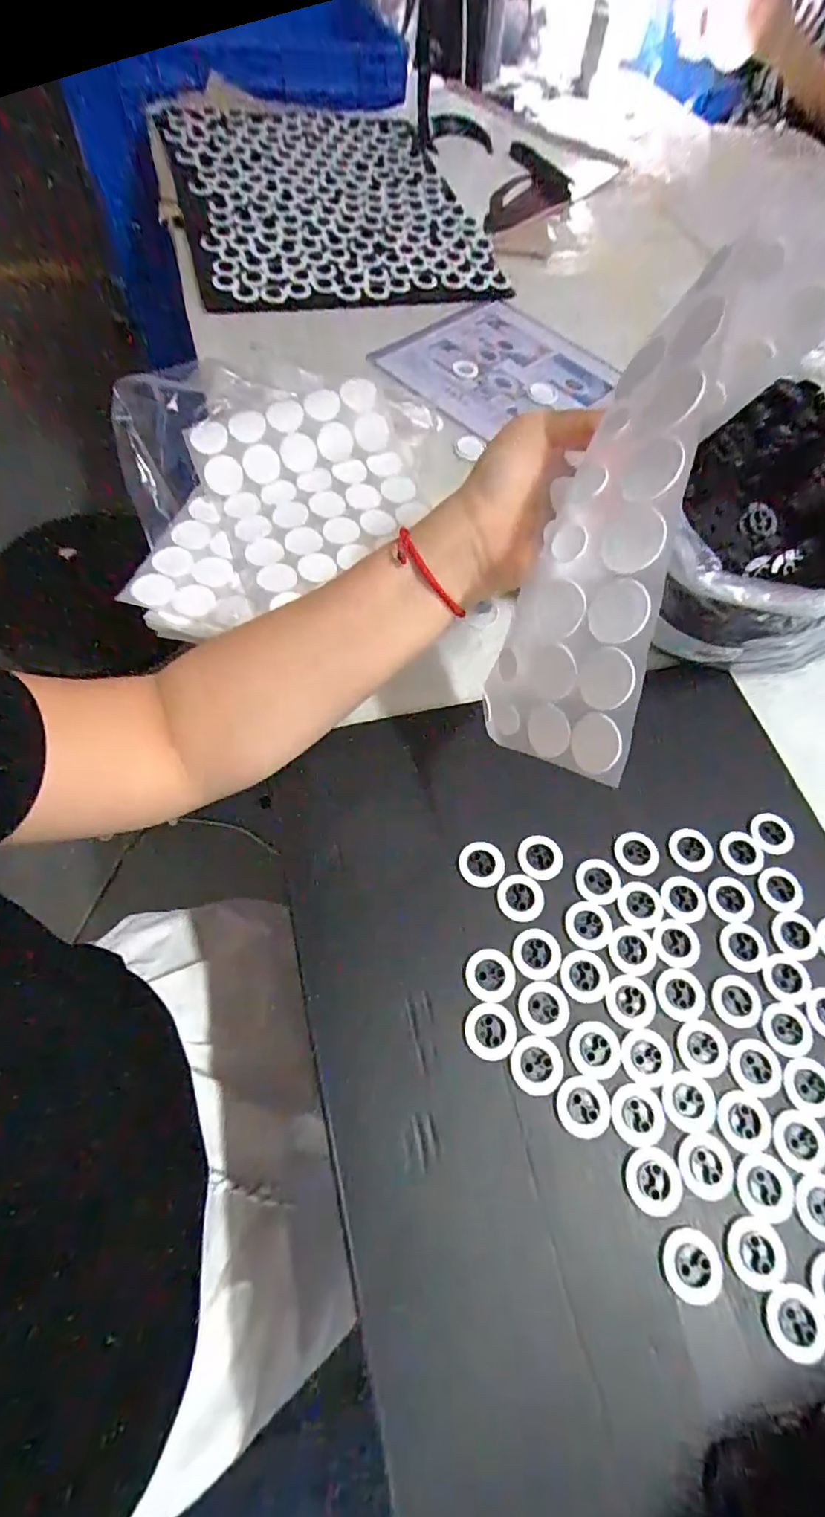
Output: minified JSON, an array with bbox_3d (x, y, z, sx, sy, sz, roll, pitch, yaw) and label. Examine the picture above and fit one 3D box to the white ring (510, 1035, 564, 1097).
[{"bbox_3d":[0.069,0.168,0.309,0.029,0.004,0.028,1,62,-1],"label":"white ring"}]

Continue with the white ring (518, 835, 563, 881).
[{"bbox_3d":[0.082,0.065,0.367,0.028,0.010,0.028,1,62,-1],"label":"white ring"}]

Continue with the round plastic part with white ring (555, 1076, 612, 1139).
[{"bbox_3d":[0.092,0.187,0.303,0.028,0.004,0.028,1,62,-1],"label":"round plastic part with white ring"}]

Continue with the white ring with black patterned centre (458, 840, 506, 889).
[{"bbox_3d":[0.044,0.068,0.362,0.028,0.007,0.028,1,62,-1],"label":"white ring with black patterned centre"}]

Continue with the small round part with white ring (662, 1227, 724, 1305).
[{"bbox_3d":[0.137,0.248,0.277,0.028,0.004,0.029,1,62,-1],"label":"small round part with white ring"}]

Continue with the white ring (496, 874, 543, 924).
[{"bbox_3d":[0.068,0.087,0.354,0.028,0.006,0.027,1,62,-1],"label":"white ring"}]

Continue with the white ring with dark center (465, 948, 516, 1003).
[{"bbox_3d":[0.046,0.127,0.330,0.029,0.004,0.028,1,62,-1],"label":"white ring with dark center"}]

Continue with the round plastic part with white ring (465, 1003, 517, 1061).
[{"bbox_3d":[0.044,0.152,0.316,0.028,0.004,0.028,1,62,-1],"label":"round plastic part with white ring"}]

